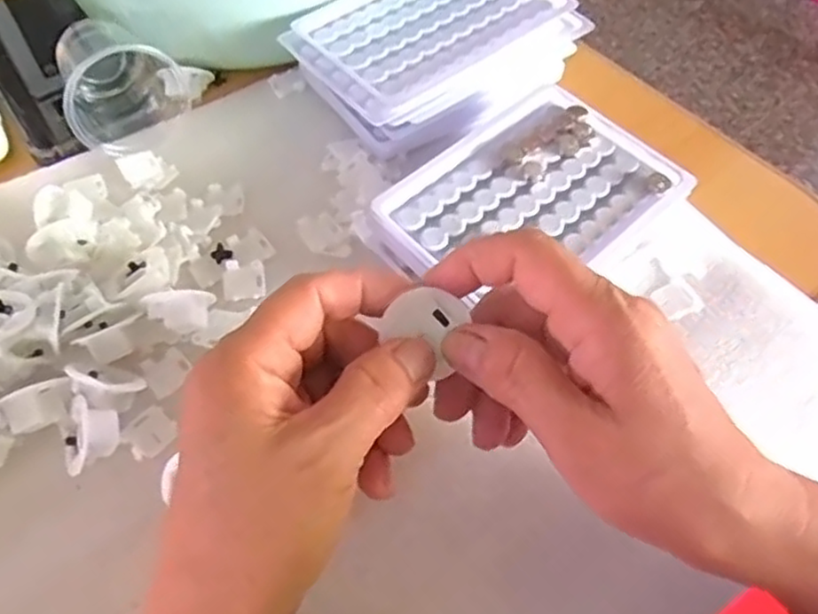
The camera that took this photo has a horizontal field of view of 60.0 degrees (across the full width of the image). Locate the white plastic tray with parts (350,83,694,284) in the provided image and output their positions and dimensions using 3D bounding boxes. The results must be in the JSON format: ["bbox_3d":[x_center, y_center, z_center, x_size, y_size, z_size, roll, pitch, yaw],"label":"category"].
[{"bbox_3d":[0.056,-0.051,0.349,0.129,0.027,0.100,-38,64,-21],"label":"white plastic tray with parts"}]

